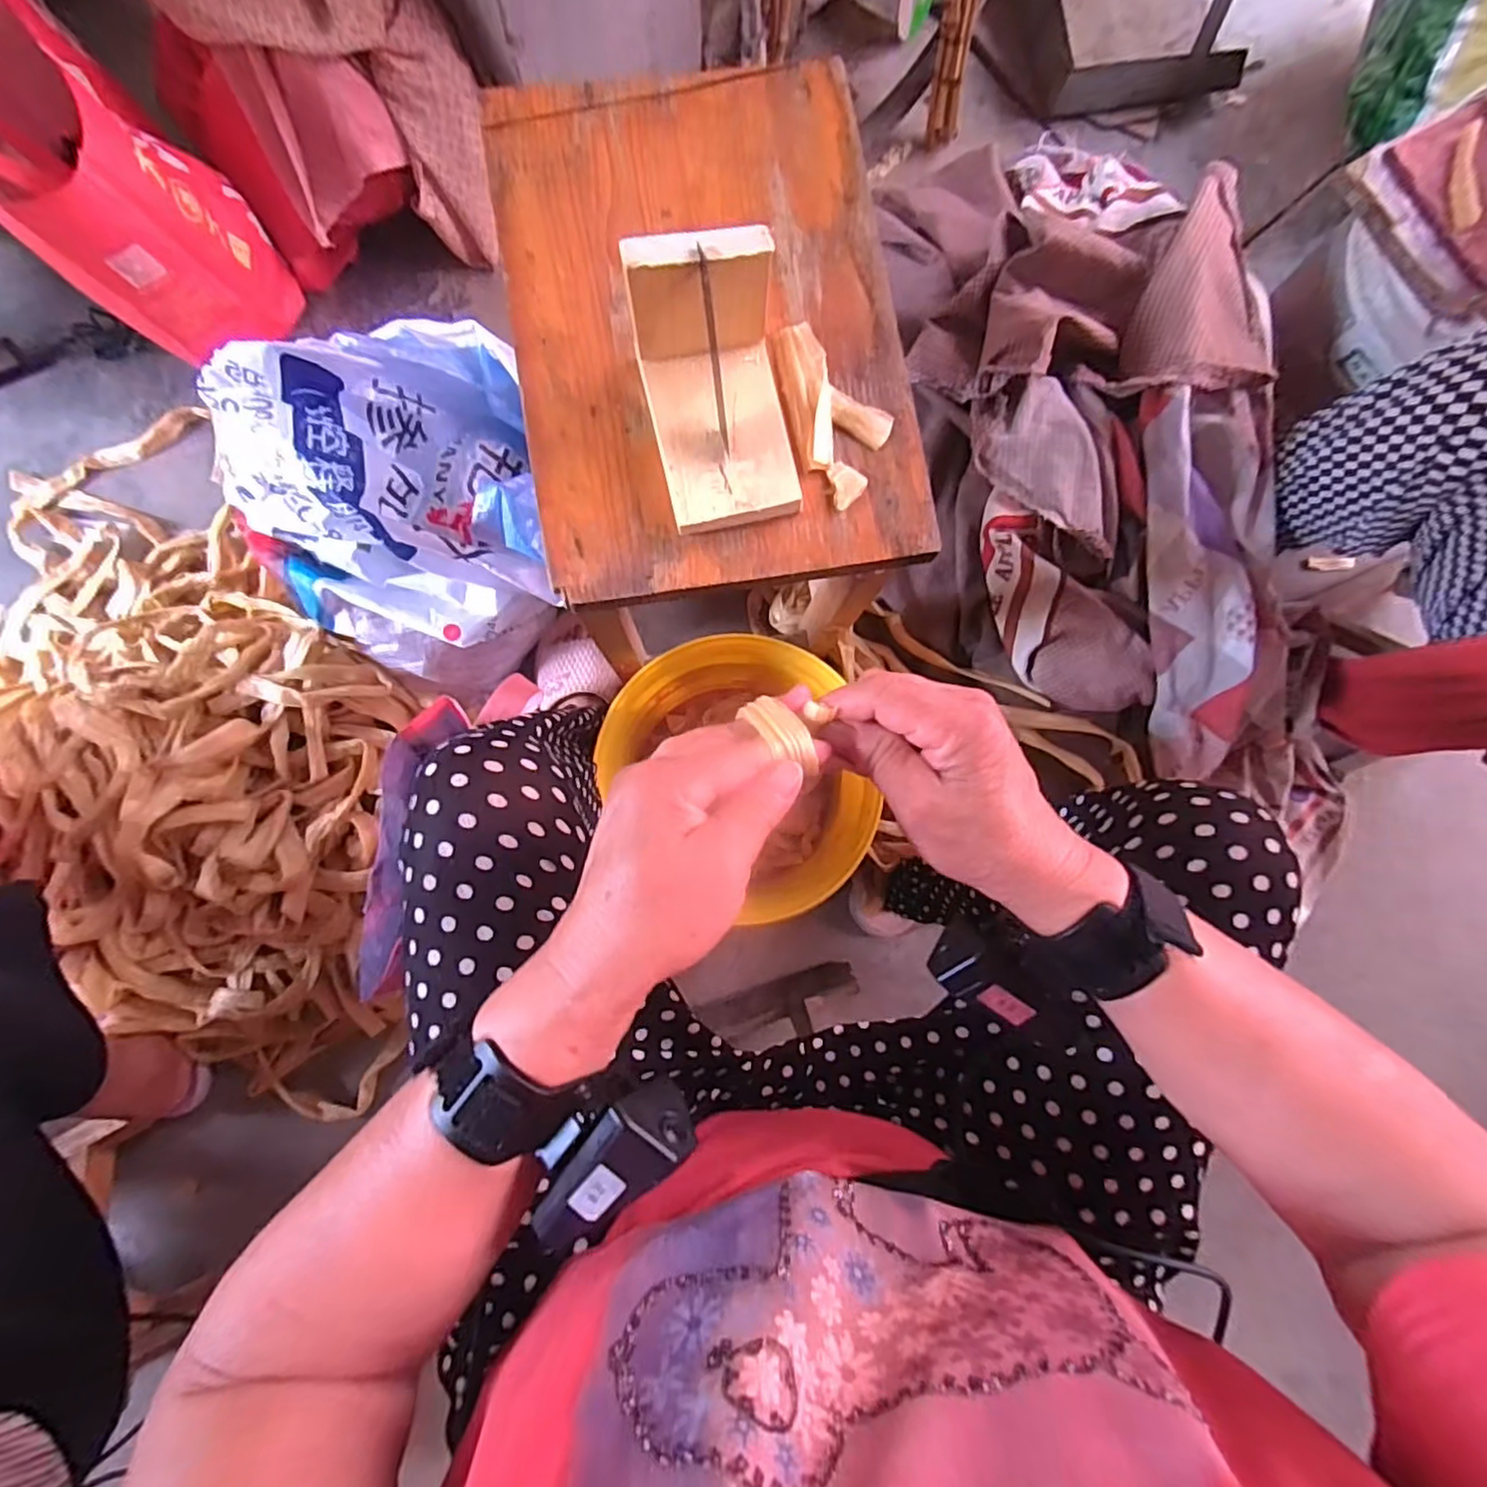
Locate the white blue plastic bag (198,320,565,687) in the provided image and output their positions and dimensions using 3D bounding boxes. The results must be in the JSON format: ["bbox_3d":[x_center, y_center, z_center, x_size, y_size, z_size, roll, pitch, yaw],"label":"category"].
[{"bbox_3d":[-0.316,-0.224,0.627,0.286,0.215,0.267,-42,88,-5],"label":"white blue plastic bag"}]

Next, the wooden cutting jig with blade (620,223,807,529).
[{"bbox_3d":[-0.013,-0.193,0.358,0.079,0.075,0.121,-13,86,-4],"label":"wooden cutting jig with blade"}]

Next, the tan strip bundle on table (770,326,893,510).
[{"bbox_3d":[0.050,-0.205,0.400,0.057,0.012,0.109,-36,88,-5],"label":"tan strip bundle on table"}]

